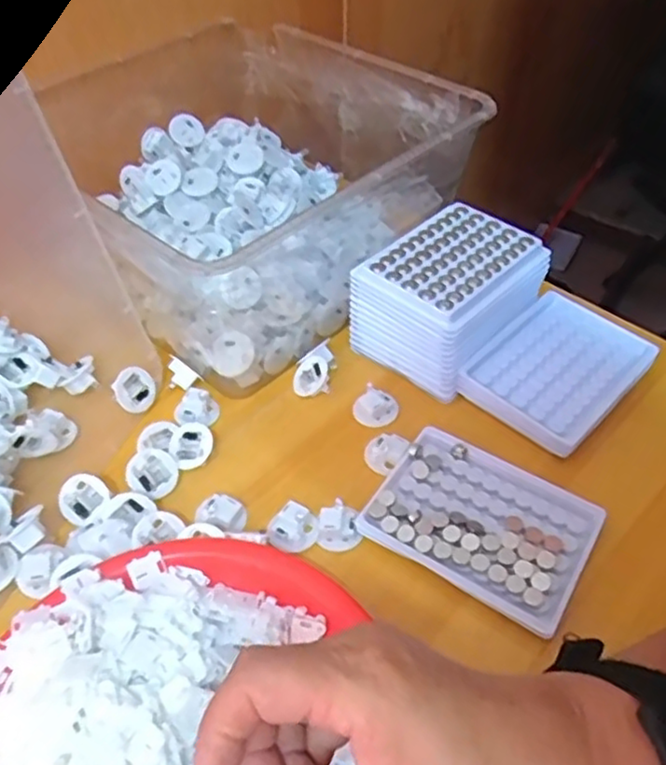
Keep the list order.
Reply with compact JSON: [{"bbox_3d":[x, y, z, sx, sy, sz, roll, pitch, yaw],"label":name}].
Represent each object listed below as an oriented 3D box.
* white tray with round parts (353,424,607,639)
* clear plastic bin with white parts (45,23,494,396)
[{"bbox_3d":[0.093,0.087,0.422,0.127,0.016,0.095,27,52,21],"label":"white tray with round parts"},{"bbox_3d":[-0.077,-0.177,0.568,0.265,0.130,0.288,-35,57,-28],"label":"clear plastic bin with white parts"}]

